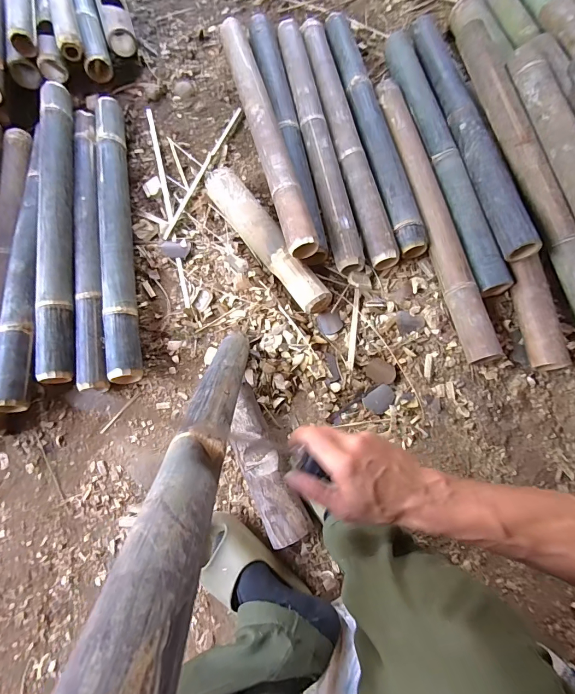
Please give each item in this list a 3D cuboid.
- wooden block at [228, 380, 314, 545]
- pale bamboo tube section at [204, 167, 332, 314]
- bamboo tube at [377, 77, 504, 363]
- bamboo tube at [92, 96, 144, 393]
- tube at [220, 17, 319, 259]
[{"bbox_3d":[-0.045,0.201,0.624,0.077,0.055,0.271,-23,76,-4],"label":"wooden block"},{"bbox_3d":[-0.044,-0.217,0.729,0.070,0.066,0.364,-35,77,-7],"label":"pale bamboo tube section"},{"bbox_3d":[0.292,-0.286,0.733,0.064,0.068,0.658,-12,76,-1],"label":"bamboo tube"},{"bbox_3d":[-0.364,-0.249,0.751,0.066,0.066,0.661,-11,76,-1],"label":"bamboo tube"},{"bbox_3d":[-0.052,-0.473,0.742,0.064,0.050,0.640,-15,76,-2],"label":"tube"}]

